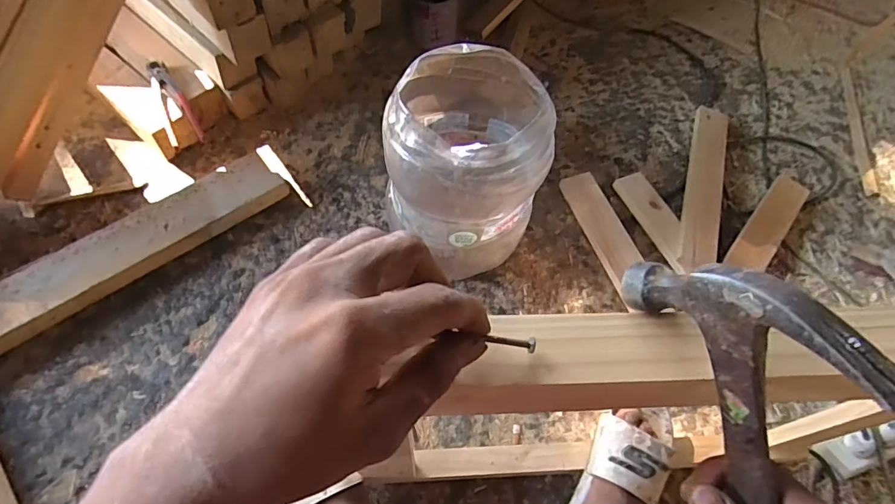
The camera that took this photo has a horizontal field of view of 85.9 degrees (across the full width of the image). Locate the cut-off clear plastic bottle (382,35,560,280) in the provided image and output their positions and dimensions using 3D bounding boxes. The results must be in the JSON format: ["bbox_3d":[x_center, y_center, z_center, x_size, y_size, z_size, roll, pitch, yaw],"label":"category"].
[{"bbox_3d":[0.029,-0.137,0.756,0.225,0.303,0.239,2,59,-2],"label":"cut-off clear plastic bottle"}]

